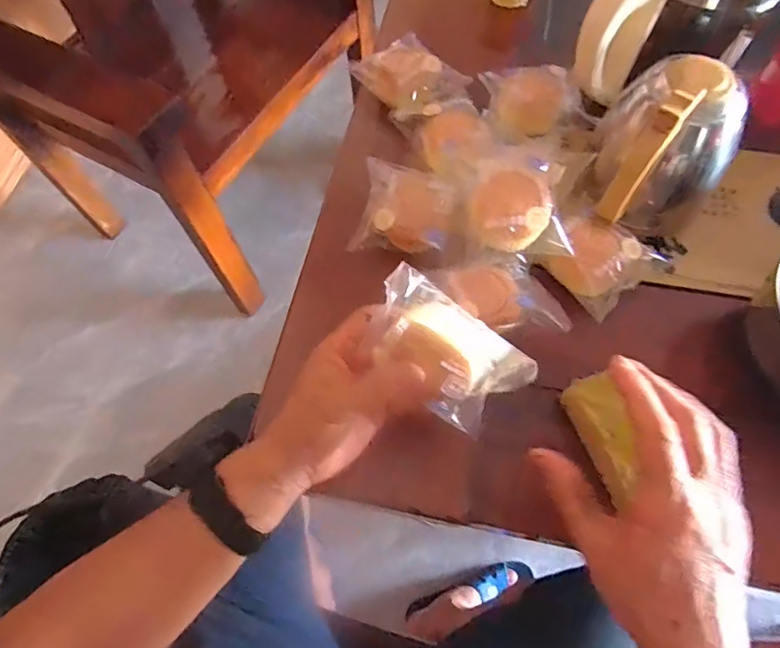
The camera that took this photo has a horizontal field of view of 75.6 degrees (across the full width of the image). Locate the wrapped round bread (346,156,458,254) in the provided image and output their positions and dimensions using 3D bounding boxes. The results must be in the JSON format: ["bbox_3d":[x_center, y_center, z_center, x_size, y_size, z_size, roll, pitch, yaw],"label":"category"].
[{"bbox_3d":[0.013,-0.108,0.500,0.090,0.030,0.088,17,104,12],"label":"wrapped round bread"}]

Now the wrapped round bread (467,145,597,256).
[{"bbox_3d":[0.125,-0.109,0.462,0.100,0.054,0.091,-1,65,2],"label":"wrapped round bread"}]

